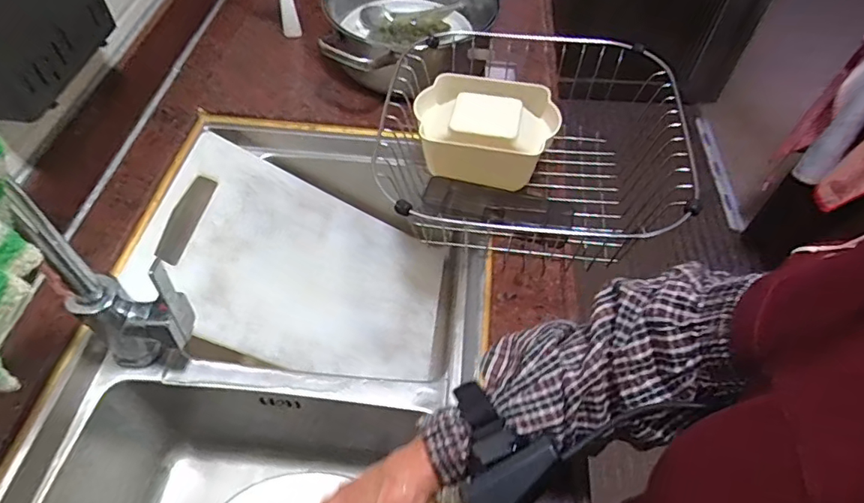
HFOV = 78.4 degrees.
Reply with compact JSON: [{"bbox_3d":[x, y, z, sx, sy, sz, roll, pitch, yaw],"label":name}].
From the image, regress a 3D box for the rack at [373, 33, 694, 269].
[{"bbox_3d":[0.118,-0.141,0.656,0.335,0.127,0.272,12,53,9],"label":"rack"}]

